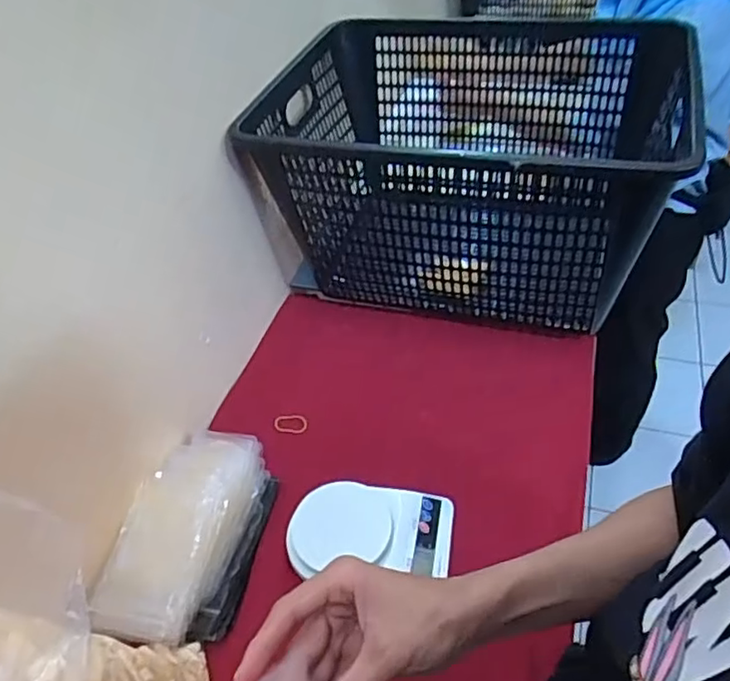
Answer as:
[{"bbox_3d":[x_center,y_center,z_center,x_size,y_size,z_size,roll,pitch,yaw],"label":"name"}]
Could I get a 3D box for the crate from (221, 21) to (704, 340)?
[{"bbox_3d":[0.147,-0.249,0.938,0.553,0.315,0.464,11,47,17],"label":"crate"}]

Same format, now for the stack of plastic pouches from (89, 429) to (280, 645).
[{"bbox_3d":[-0.196,0.217,0.713,0.133,0.067,0.254,4,46,11],"label":"stack of plastic pouches"}]

